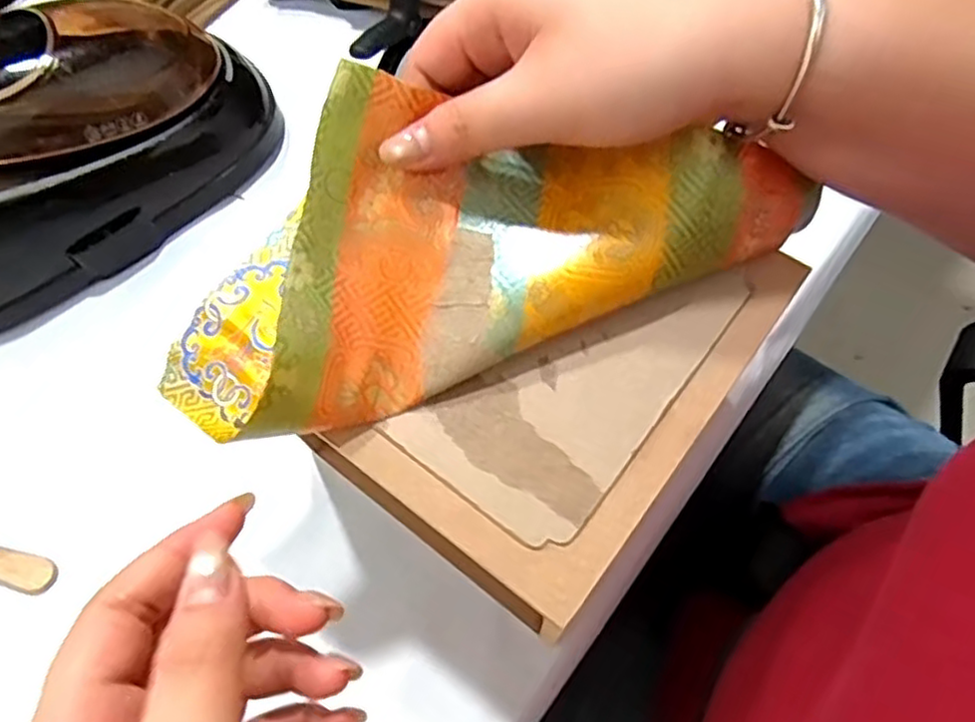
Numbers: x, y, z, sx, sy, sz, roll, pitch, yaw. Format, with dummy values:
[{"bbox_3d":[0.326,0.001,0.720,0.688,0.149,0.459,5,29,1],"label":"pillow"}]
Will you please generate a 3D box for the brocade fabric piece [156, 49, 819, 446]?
[{"bbox_3d":[-0.006,-0.048,0.263,0.265,0.073,0.101,-16,65,1],"label":"brocade fabric piece"}]

